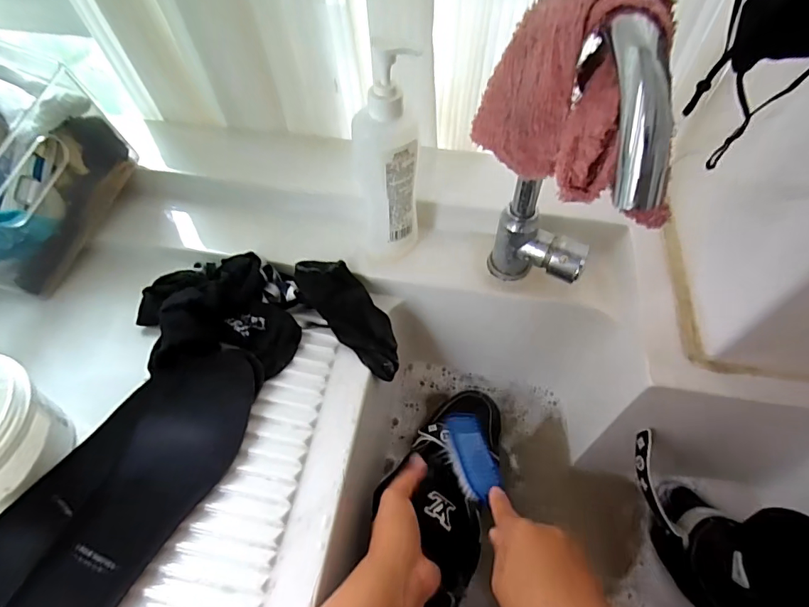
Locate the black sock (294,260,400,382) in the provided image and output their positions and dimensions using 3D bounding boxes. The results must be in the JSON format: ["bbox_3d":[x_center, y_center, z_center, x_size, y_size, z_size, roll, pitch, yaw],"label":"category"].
[{"bbox_3d":[-0.057,0.011,0.503,0.057,0.022,0.155,-38,84,-21],"label":"black sock"}]

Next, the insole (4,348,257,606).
[{"bbox_3d":[-0.211,0.159,0.387,0.080,0.020,0.265,26,57,-2],"label":"insole"}]

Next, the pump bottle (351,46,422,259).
[{"bbox_3d":[-0.016,-0.128,0.442,0.059,0.202,0.041,-4,57,-1],"label":"pump bottle"}]

